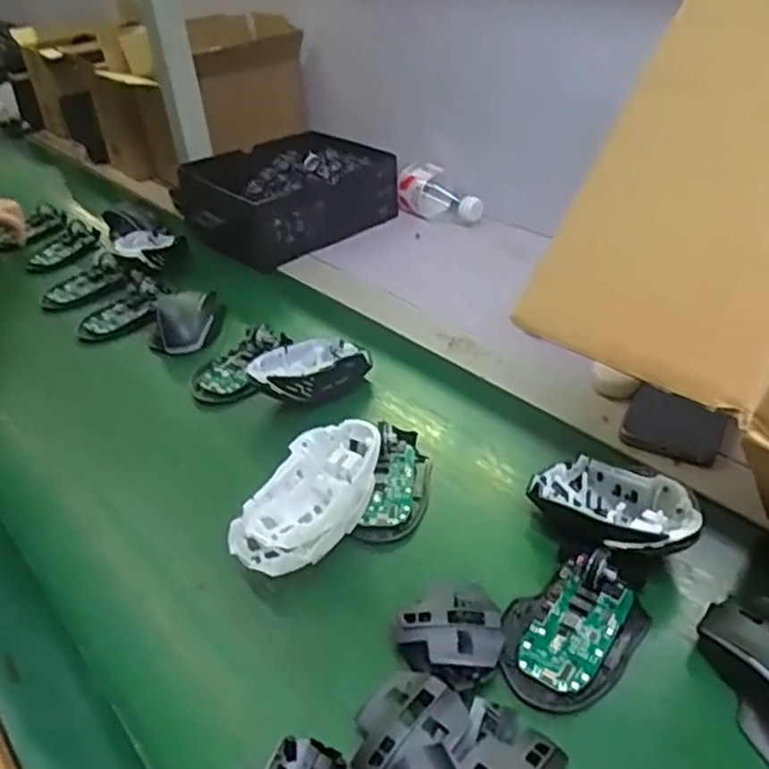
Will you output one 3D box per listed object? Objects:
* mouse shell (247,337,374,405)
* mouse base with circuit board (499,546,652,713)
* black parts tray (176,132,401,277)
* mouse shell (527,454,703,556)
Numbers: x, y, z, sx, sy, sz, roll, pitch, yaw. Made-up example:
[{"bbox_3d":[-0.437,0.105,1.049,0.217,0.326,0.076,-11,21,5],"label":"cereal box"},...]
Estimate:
[{"bbox_3d":[-0.071,-0.015,0.662,0.112,0.038,0.072,-24,39,-22],"label":"mouse shell"},{"bbox_3d":[0.113,0.148,0.432,0.070,0.025,0.103,26,47,37],"label":"mouse base with circuit board"},{"bbox_3d":[-0.137,-0.260,0.970,0.244,0.092,0.214,-33,44,-32],"label":"black parts tray"},{"bbox_3d":[0.159,0.086,0.495,0.114,0.041,0.071,17,42,29],"label":"mouse shell"}]

